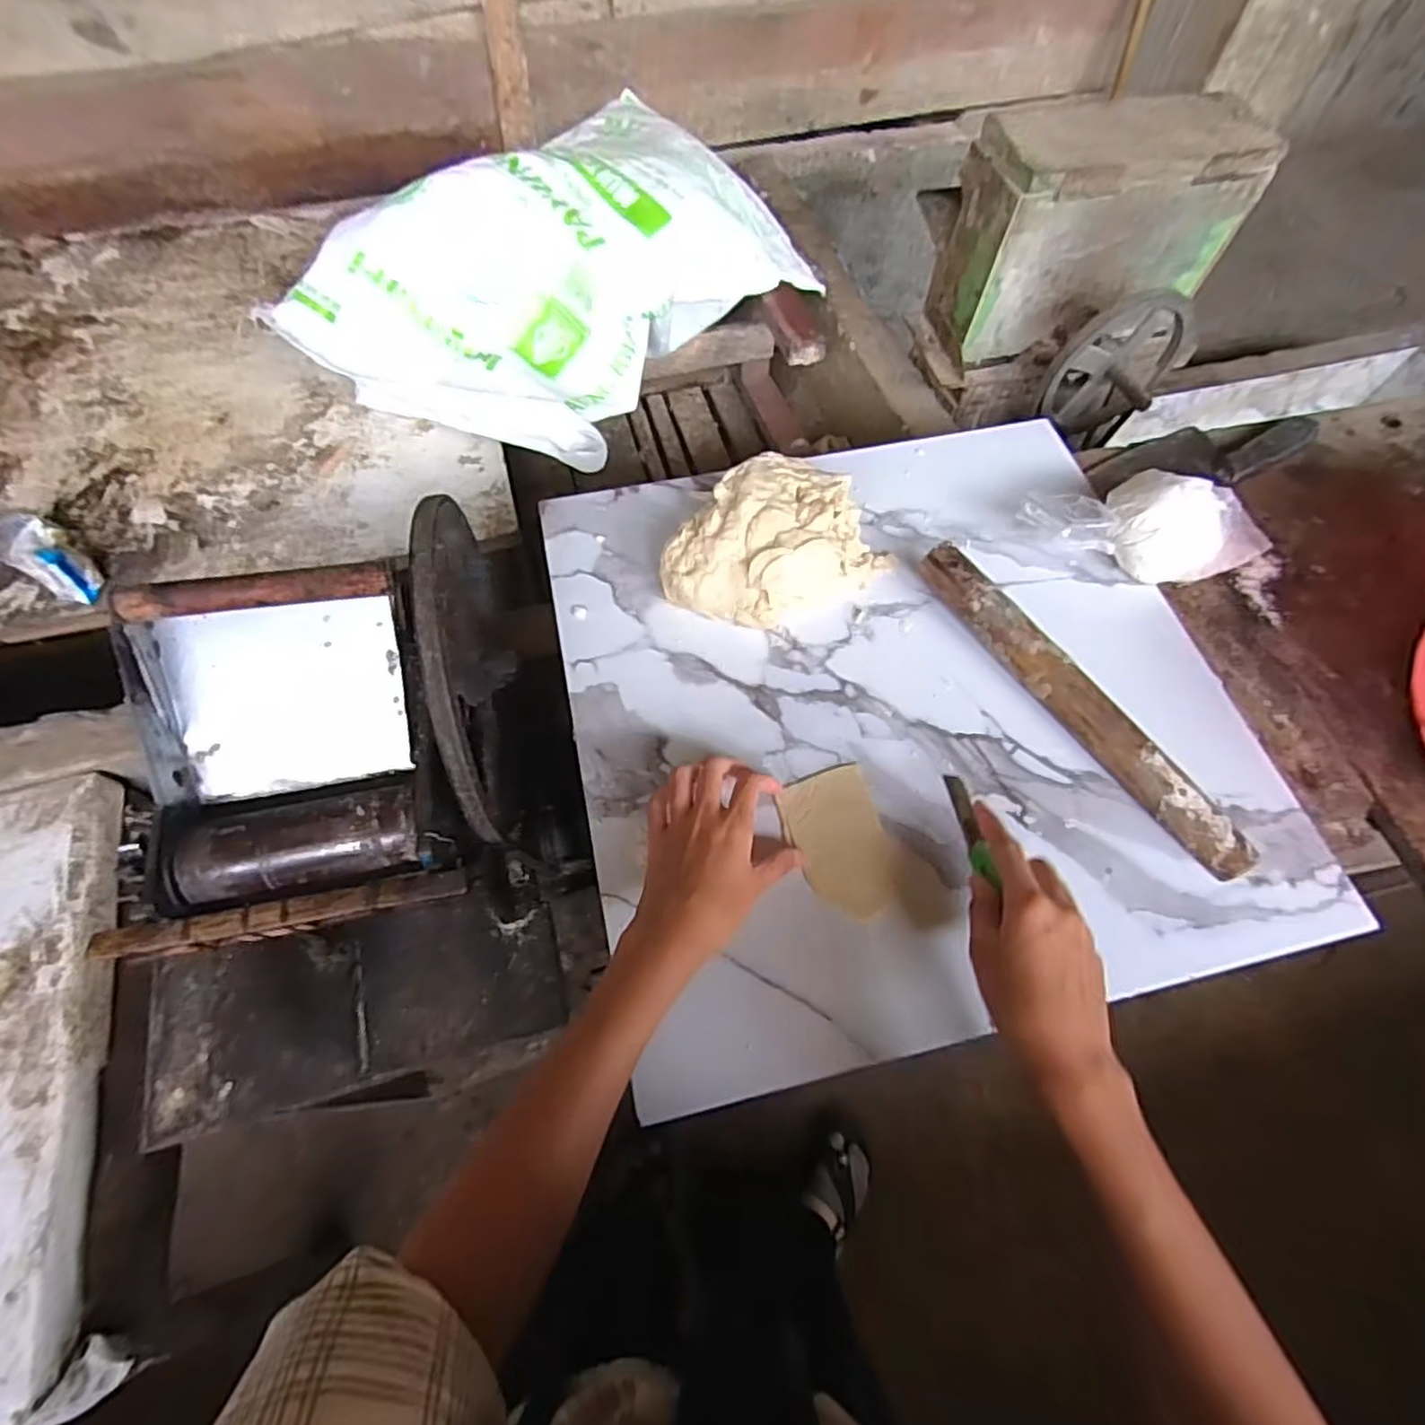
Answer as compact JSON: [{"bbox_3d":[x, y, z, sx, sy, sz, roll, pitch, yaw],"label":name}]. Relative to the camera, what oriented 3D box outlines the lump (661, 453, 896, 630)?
[{"bbox_3d":[0.049,-0.134,0.560,0.172,0.070,0.116,-34,68,-16],"label":"lump"}]

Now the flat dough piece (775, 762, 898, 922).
[{"bbox_3d":[0.089,0.091,0.485,0.065,0.006,0.101,-14,68,-10],"label":"flat dough piece"}]

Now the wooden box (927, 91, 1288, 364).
[{"bbox_3d":[0.487,-0.631,0.916,0.338,0.228,0.158,-16,65,-12],"label":"wooden box"}]

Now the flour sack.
[{"bbox_3d":[-0.191,-0.590,0.950,0.406,0.199,0.633,36,66,14],"label":"flour sack"}]

